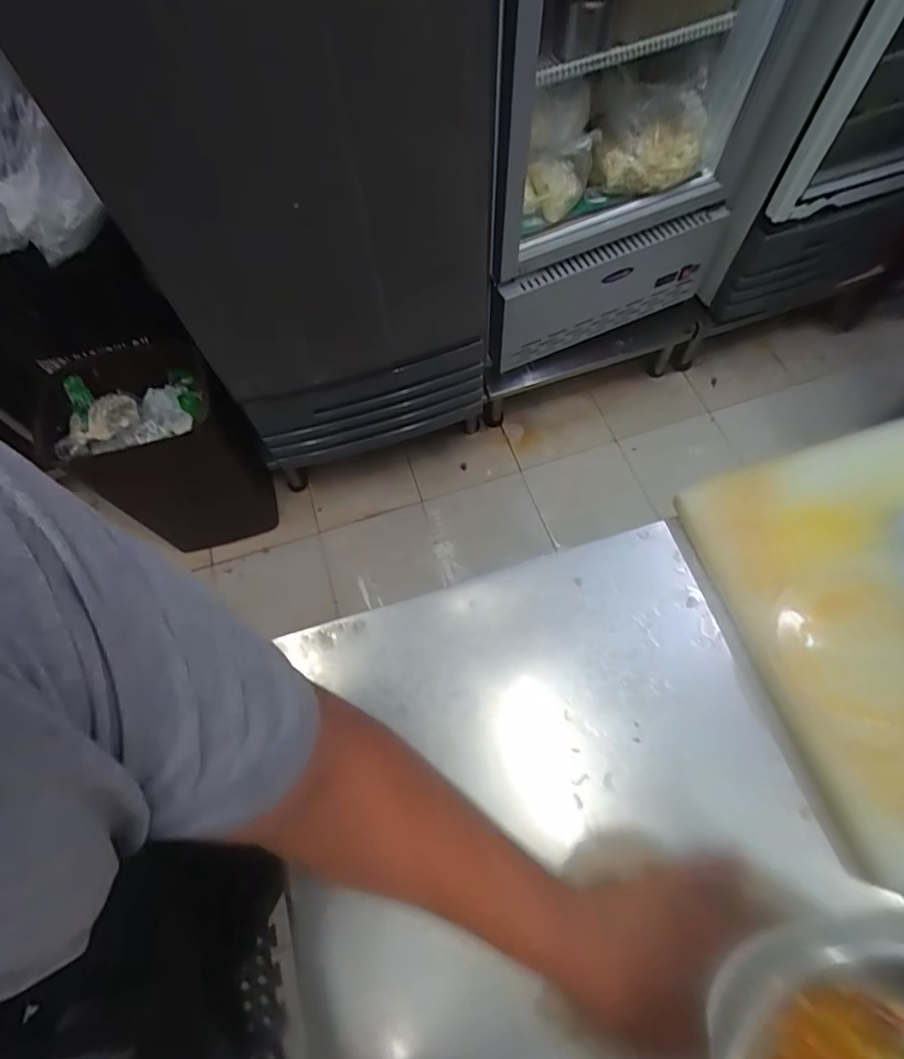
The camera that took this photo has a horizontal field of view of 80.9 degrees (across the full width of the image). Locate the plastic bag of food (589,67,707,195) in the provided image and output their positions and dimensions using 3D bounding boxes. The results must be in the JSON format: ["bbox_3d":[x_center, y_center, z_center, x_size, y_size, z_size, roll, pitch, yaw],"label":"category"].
[{"bbox_3d":[0.367,-0.762,1.019,0.234,0.183,0.099,-9,66,-2],"label":"plastic bag of food"}]

